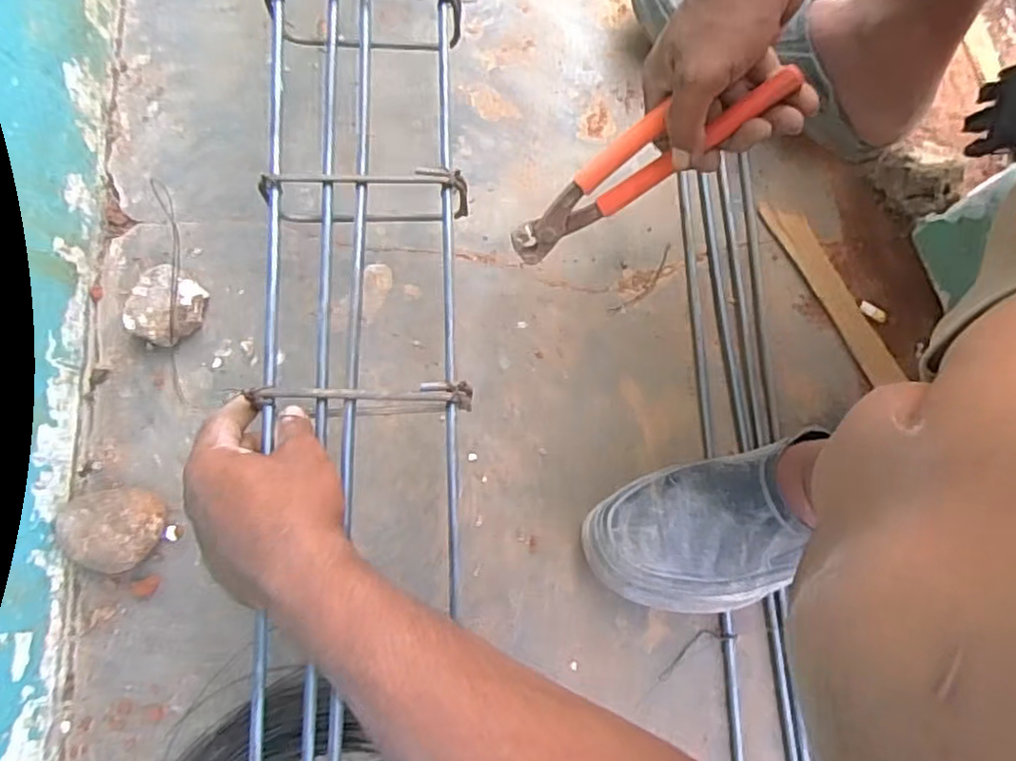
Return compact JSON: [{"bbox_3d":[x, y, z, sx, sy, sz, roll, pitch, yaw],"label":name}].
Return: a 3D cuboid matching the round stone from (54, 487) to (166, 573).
[{"bbox_3d":[-0.314,0.119,0.527,0.073,0.060,0.062,-5,80,-2],"label":"round stone"}]

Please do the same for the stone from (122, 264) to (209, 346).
[{"bbox_3d":[-0.290,-0.062,0.562,0.048,0.038,0.062,20,80,3],"label":"stone"}]

